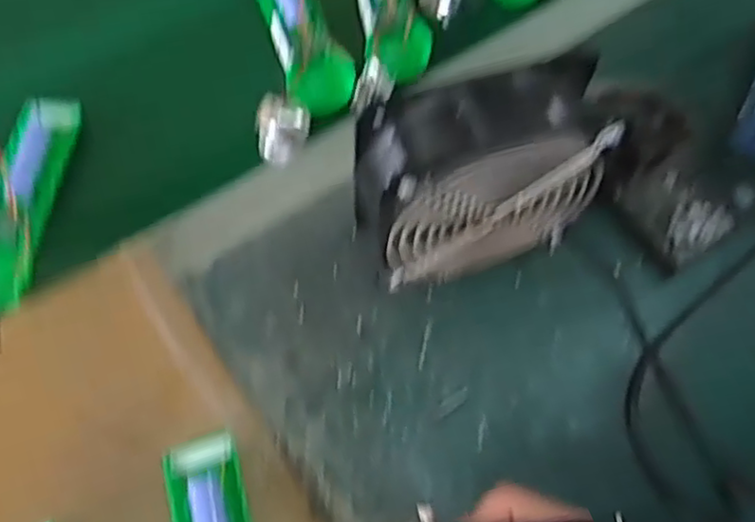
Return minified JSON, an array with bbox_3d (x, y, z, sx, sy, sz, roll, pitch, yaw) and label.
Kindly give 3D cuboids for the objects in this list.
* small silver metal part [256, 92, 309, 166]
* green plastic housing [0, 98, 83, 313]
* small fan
[{"bbox_3d":[-0.073,-0.101,0.520,0.039,0.041,0.037,-2,62,-4],"label":"small silver metal part"},{"bbox_3d":[-0.261,-0.049,0.487,0.053,0.030,0.169,3,62,-1],"label":"green plastic housing"},{"bbox_3d":[0.060,-0.046,0.435,0.154,0.152,0.062,-15,64,-10],"label":"small fan"}]

